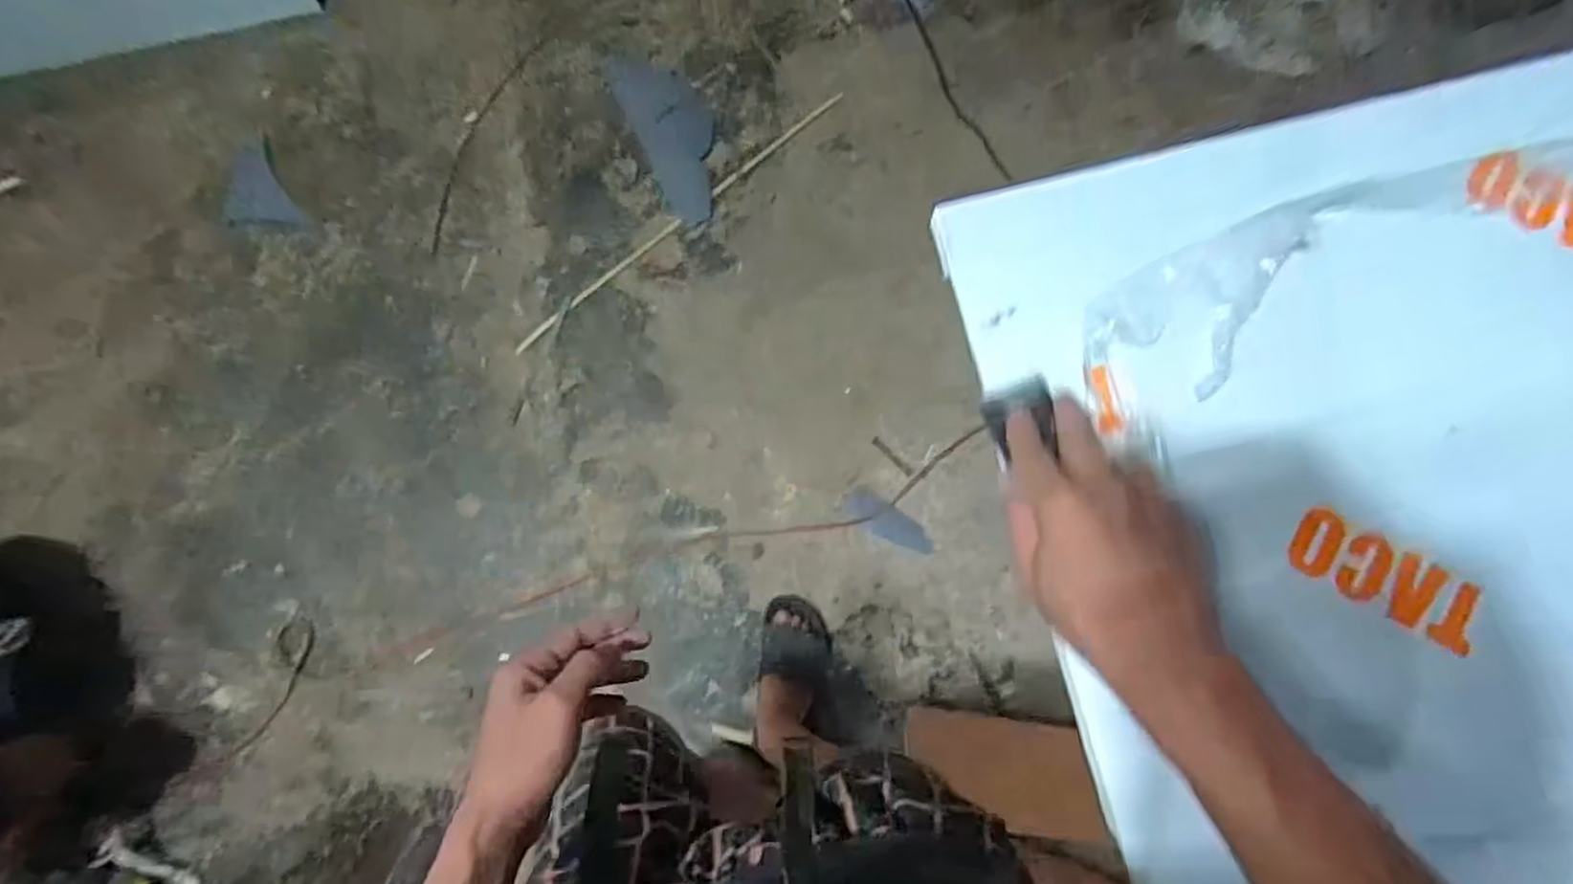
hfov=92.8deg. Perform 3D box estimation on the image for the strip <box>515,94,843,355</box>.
[{"bbox_3d":[-0.194,-0.414,1.388,0.762,0.007,0.019,-40,84,-6],"label":"strip"}]

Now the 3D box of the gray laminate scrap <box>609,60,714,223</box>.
[{"bbox_3d":[-0.208,-0.588,1.420,0.133,0.014,0.357,-25,79,-3],"label":"gray laminate scrap"}]

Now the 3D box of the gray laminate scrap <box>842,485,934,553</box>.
[{"bbox_3d":[0.180,0.142,1.320,0.172,0.009,0.056,33,84,11],"label":"gray laminate scrap"}]

